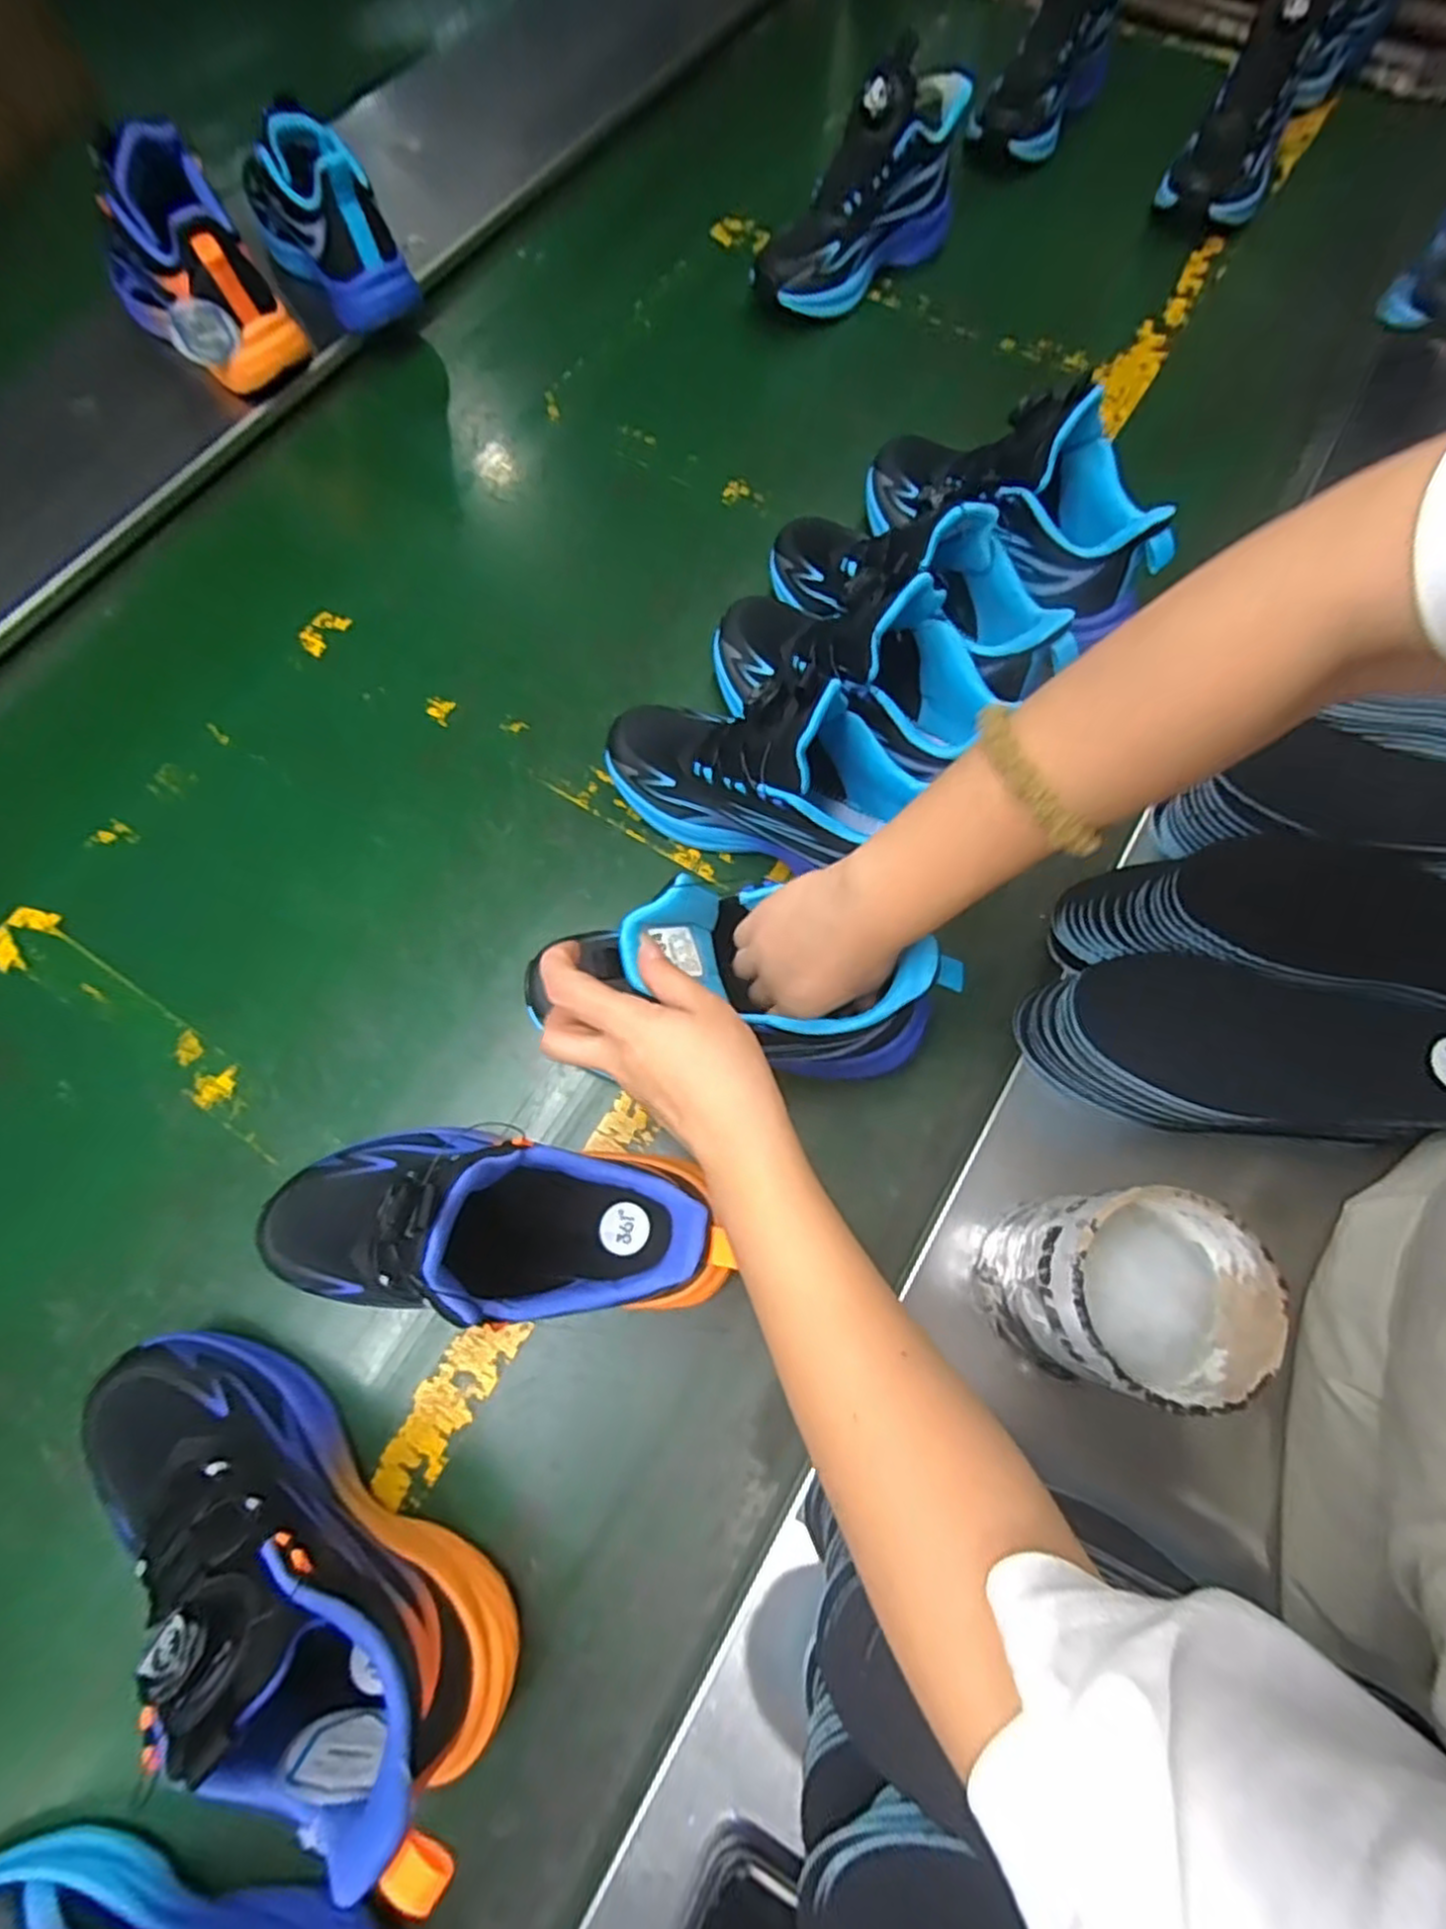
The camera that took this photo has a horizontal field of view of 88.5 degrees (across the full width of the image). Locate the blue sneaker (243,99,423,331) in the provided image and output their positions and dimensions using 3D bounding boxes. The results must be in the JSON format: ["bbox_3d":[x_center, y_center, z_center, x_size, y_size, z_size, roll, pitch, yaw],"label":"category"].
[{"bbox_3d":[-0.358,-0.662,0.642,0.063,0.115,0.188,-40,74,-12],"label":"blue sneaker"}]

